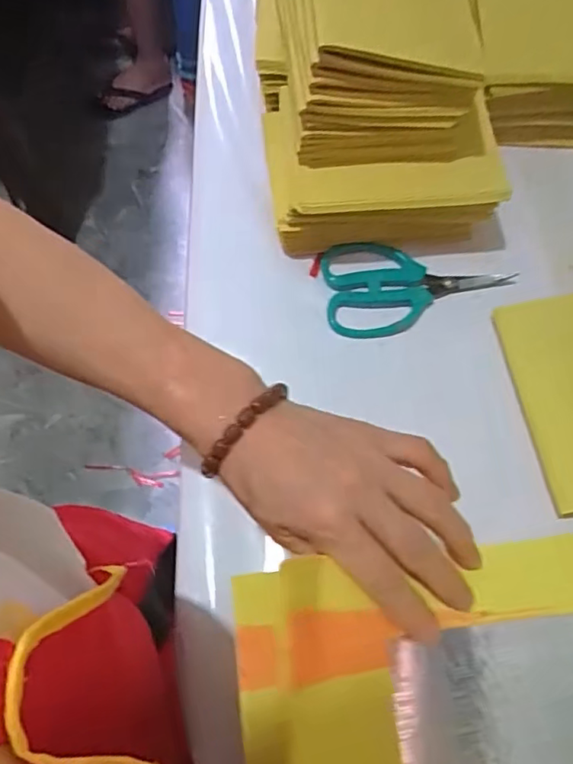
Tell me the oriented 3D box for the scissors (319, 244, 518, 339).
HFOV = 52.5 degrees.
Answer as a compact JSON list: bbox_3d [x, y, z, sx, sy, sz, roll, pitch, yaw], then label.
[{"bbox_3d":[0.105,-0.075,0.465,0.149,0.005,0.082,1,67,0],"label":"scissors"}]

